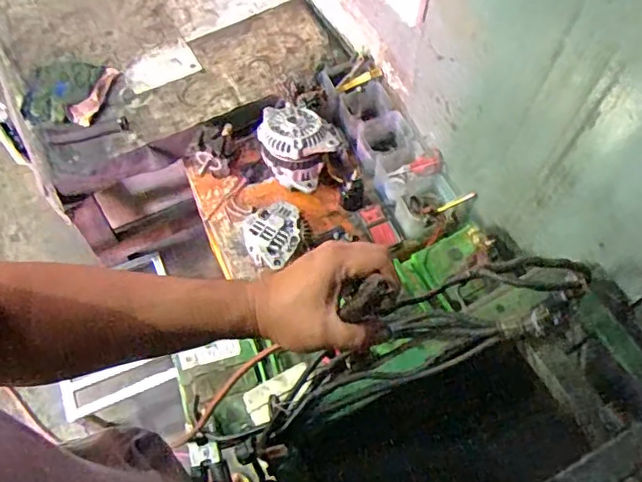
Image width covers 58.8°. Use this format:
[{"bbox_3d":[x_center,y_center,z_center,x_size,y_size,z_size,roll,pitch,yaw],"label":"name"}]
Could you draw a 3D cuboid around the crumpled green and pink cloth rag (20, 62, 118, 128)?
[{"bbox_3d":[-0.569,-0.327,1.272,0.194,0.062,0.194,16,63,8],"label":"crumpled green and pink cloth rag"}]

